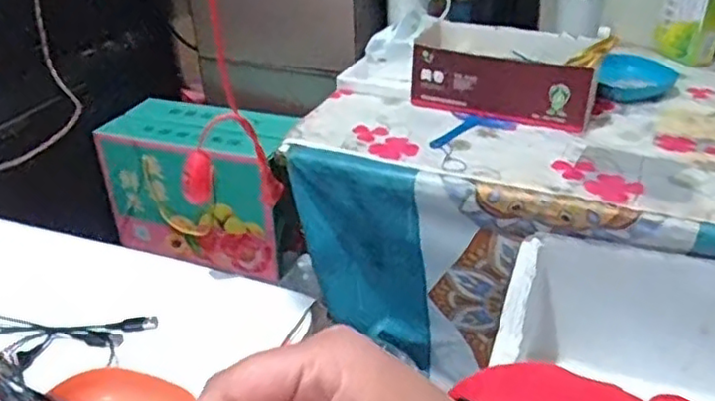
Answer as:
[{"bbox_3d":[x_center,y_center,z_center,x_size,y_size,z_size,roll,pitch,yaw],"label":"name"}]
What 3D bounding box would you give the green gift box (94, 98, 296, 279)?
[{"bbox_3d":[-0.267,-0.026,1.187,0.324,0.238,0.150,11,34,20],"label":"green gift box"}]

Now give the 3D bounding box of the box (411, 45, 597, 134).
[{"bbox_3d":[0.214,-0.177,0.974,0.252,0.092,0.107,15,36,25],"label":"box"}]

